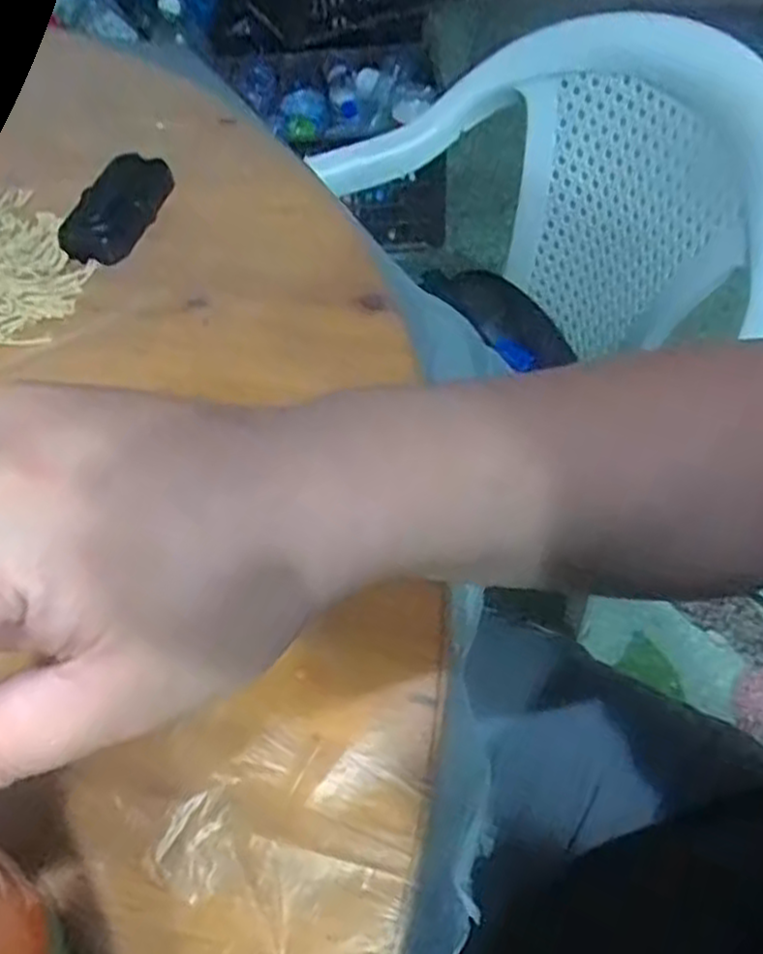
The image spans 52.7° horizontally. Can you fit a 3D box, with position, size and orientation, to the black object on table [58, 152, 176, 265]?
[{"bbox_3d":[-0.189,-0.197,0.549,0.048,0.027,0.100,8,56,9],"label":"black object on table"}]

